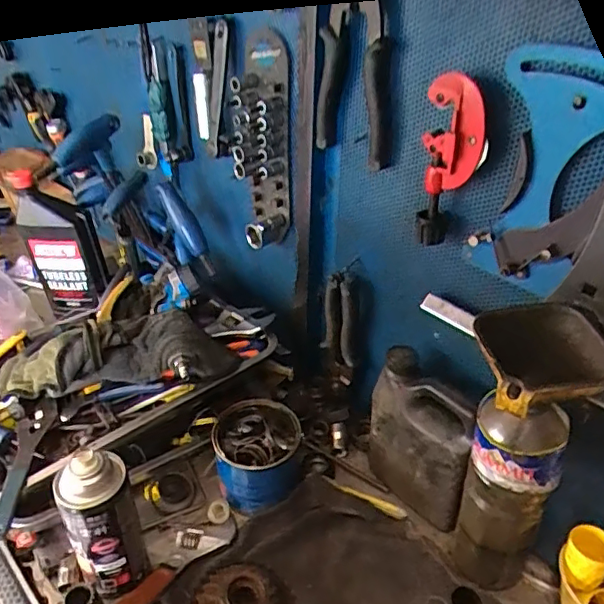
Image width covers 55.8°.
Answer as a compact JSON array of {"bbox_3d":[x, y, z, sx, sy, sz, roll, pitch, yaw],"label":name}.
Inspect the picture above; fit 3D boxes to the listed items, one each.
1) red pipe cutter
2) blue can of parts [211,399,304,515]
[{"bbox_3d":[0.128,-0.120,0.502,0.046,0.153,0.027,4,34,5],"label":"red pipe cutter"},{"bbox_3d":[-0.053,0.180,0.676,0.096,0.087,0.097,1,34,0],"label":"blue can of parts"}]

